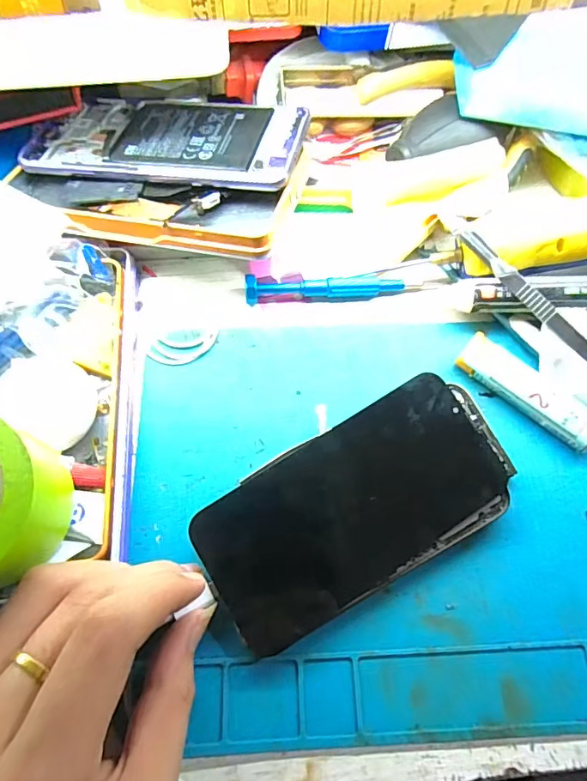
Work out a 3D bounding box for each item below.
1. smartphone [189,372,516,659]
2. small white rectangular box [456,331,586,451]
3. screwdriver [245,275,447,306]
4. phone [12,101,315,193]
[{"bbox_3d":[0.033,0.051,0.223,0.151,0.016,0.071,-28,76,-12],"label":"smartphone"},{"bbox_3d":[0.125,-0.001,0.252,0.076,0.007,0.027,39,75,10],"label":"small white rectangular box"},{"bbox_3d":[0.030,-0.060,0.276,0.112,0.015,0.012,-3,67,-3],"label":"screwdriver"},{"bbox_3d":[-0.073,-0.148,0.279,0.156,0.010,0.074,7,59,11],"label":"phone"}]

